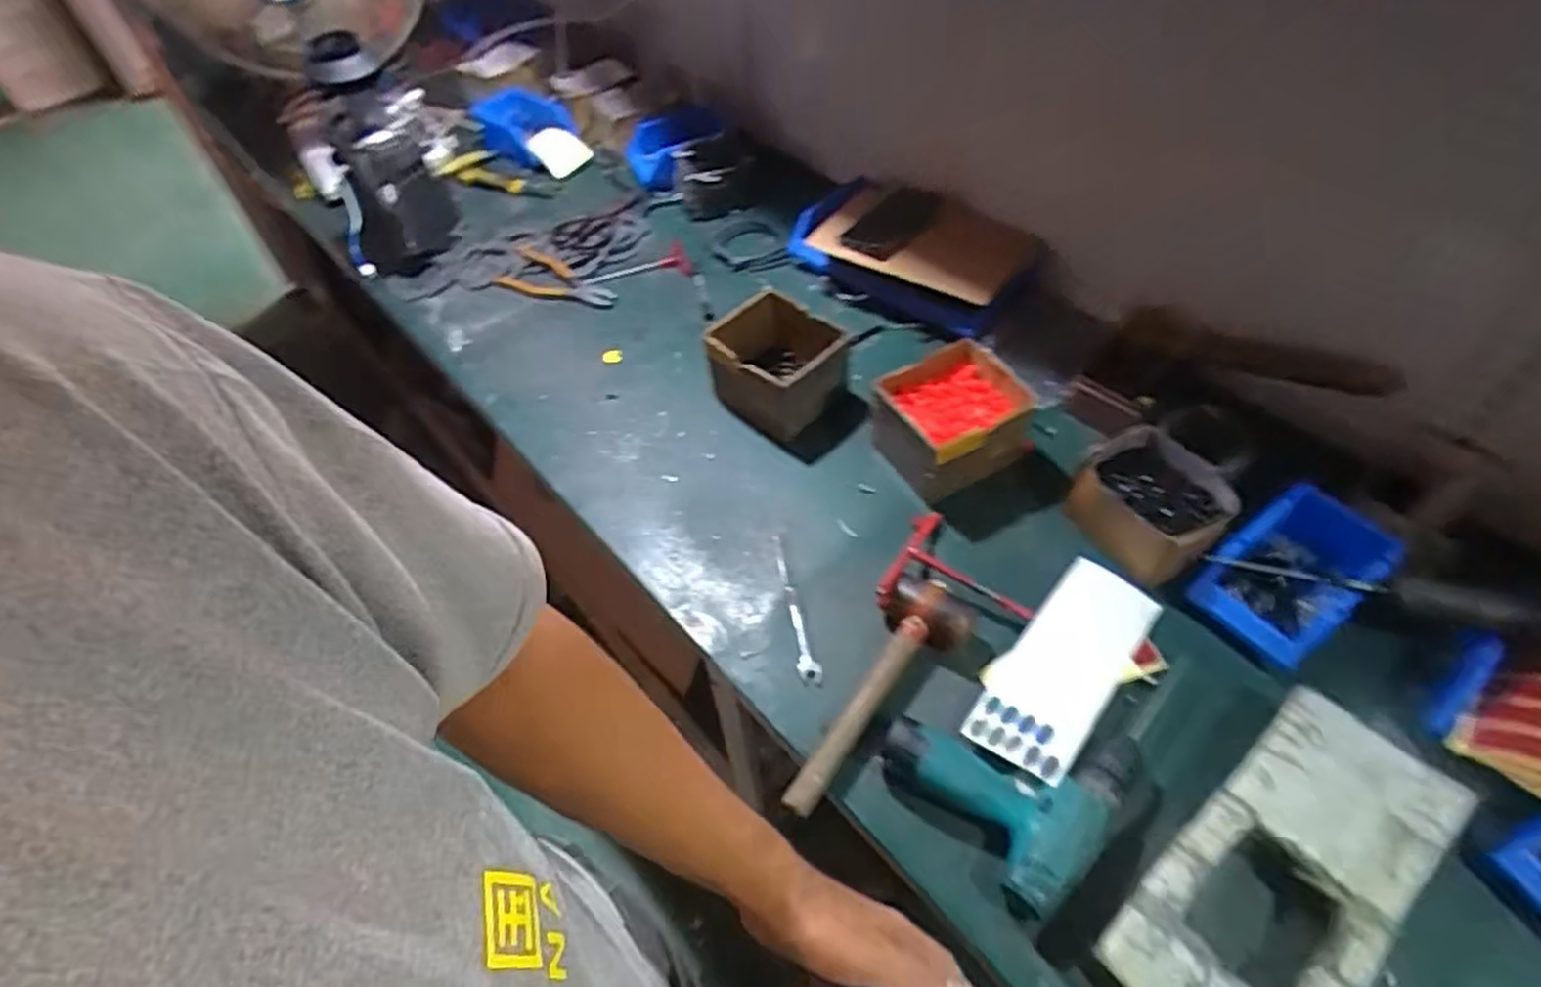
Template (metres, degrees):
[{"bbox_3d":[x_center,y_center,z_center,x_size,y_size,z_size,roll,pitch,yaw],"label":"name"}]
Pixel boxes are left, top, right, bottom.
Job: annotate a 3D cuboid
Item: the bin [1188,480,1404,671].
[{"bbox_3d":[0.540,0.085,0.818,0.189,0.081,0.127,-30,56,-19],"label":"bin"}]

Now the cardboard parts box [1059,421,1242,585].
[{"bbox_3d":[0.420,0.014,0.871,0.126,0.074,0.151,-31,56,-20],"label":"cardboard parts box"}]

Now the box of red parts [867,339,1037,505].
[{"bbox_3d":[0.214,-0.090,0.954,0.158,0.091,0.144,-28,55,-18],"label":"box of red parts"}]

